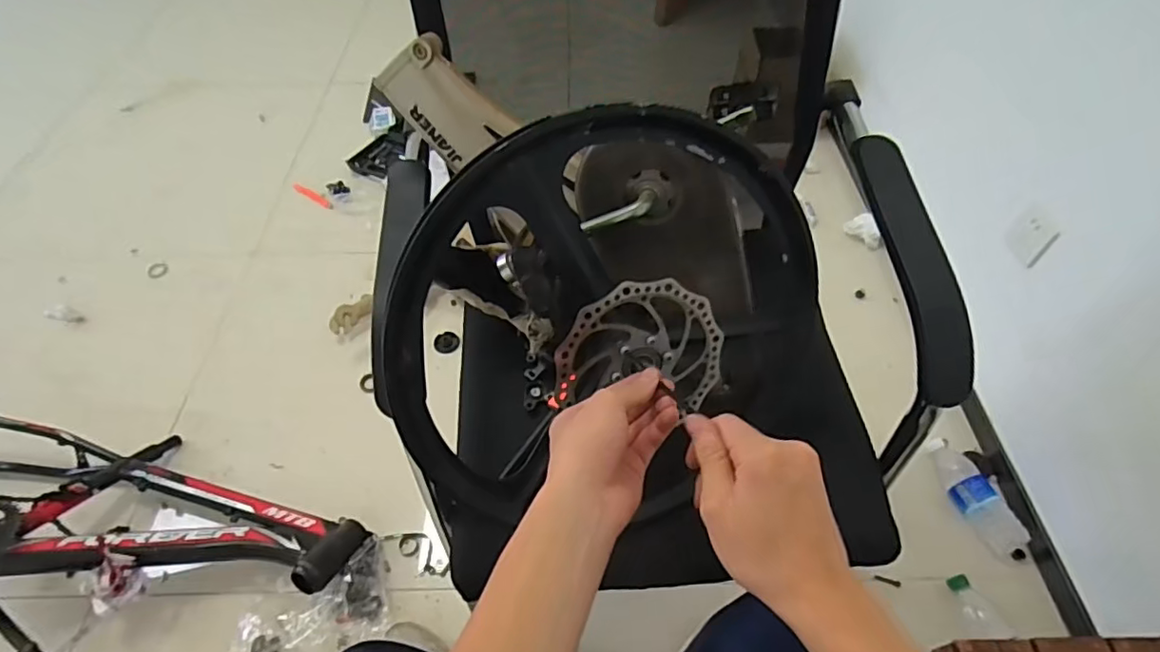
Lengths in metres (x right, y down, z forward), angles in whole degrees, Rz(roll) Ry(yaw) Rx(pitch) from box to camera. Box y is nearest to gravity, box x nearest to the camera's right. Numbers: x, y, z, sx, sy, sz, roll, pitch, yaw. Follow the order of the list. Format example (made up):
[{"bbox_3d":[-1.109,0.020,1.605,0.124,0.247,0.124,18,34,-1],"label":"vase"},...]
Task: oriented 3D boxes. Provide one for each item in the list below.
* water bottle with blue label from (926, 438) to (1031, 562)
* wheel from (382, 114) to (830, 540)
[{"bbox_3d":[0.705,0.301,1.048,0.068,0.076,0.222,-13,54,-10],"label":"water bottle with blue label"},{"bbox_3d":[0.038,0.016,0.524,0.399,0.391,0.063,-30,26,-5],"label":"wheel"}]

